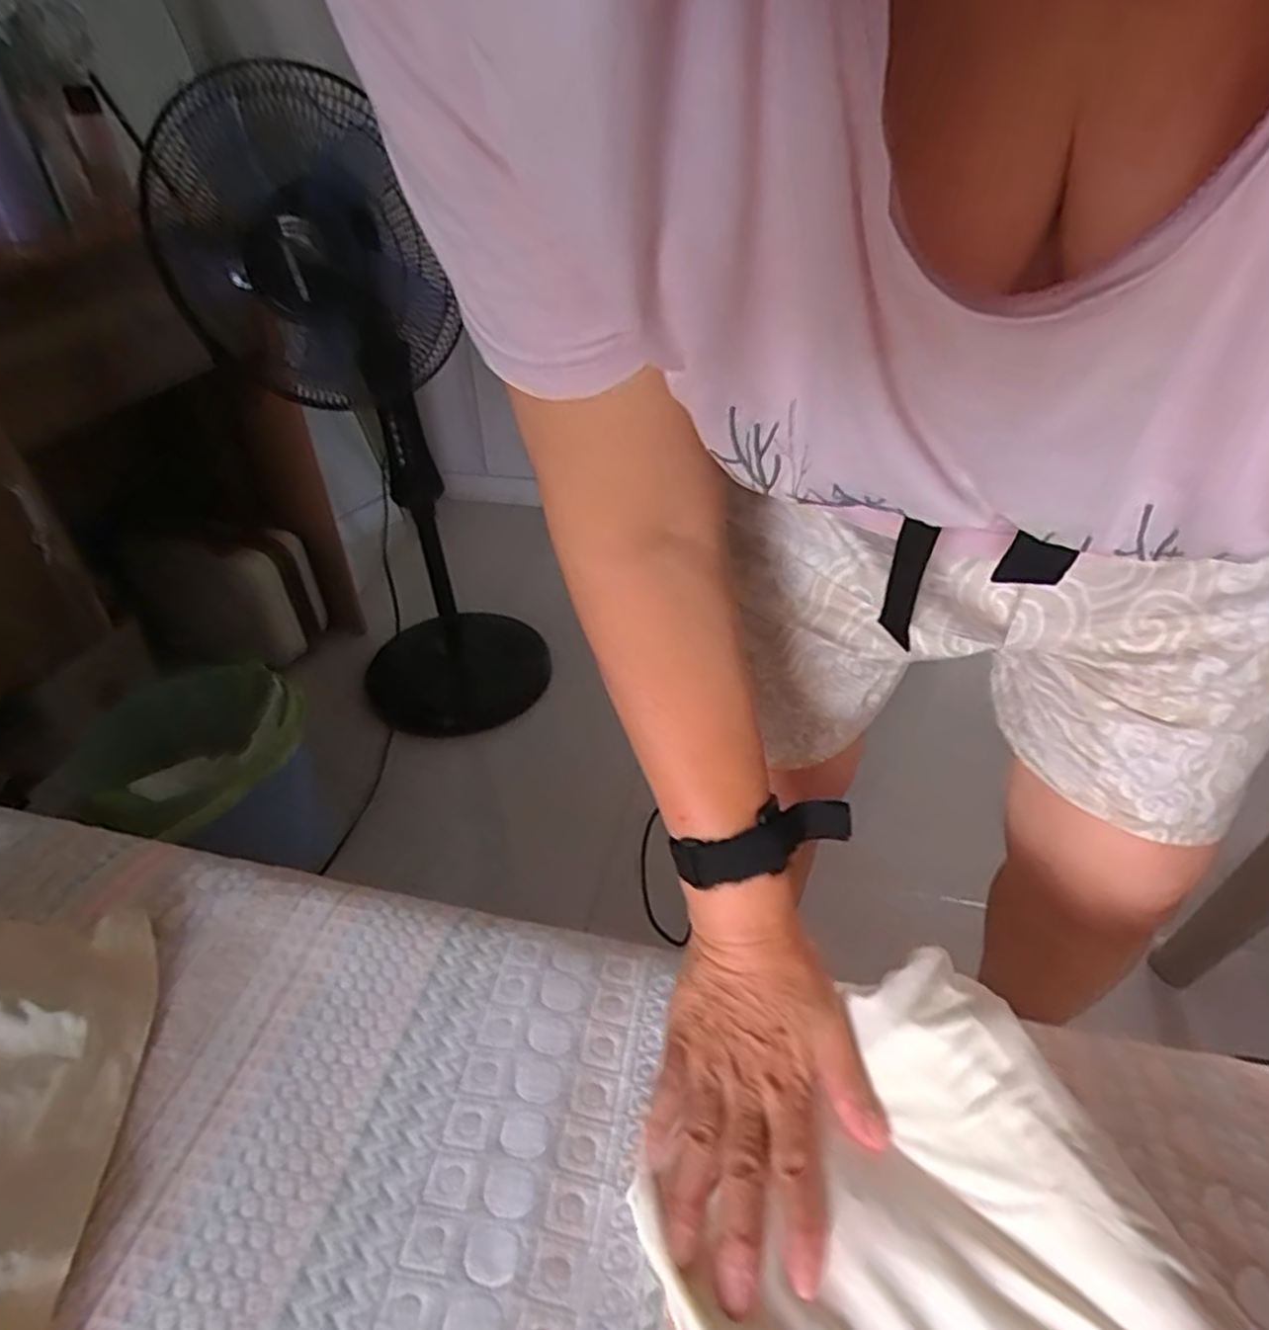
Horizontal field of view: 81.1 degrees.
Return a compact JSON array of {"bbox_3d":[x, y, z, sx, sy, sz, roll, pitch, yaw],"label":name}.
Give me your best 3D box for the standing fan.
[{"bbox_3d":[-0.372,-0.305,1.112,0.384,0.890,0.403,-8,37,-8],"label":"standing fan"}]

